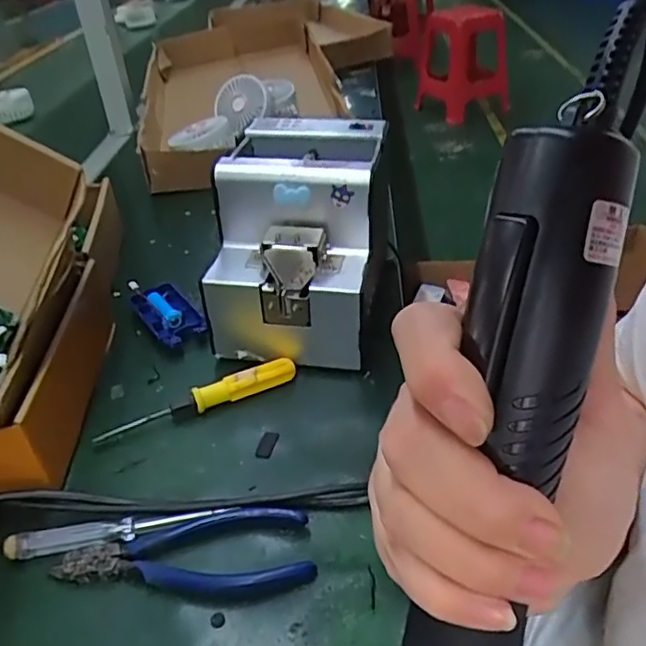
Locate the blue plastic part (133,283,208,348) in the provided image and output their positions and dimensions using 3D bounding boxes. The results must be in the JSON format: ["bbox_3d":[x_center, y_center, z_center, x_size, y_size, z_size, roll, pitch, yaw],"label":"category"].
[{"bbox_3d":[-0.143,-0.007,0.560,0.043,0.017,0.084,-25,40,-24],"label":"blue plastic part"}]

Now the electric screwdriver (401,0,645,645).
[{"bbox_3d":[0.058,0.026,0.184,0.035,0.241,0.034,14,8,20],"label":"electric screwdriver"}]

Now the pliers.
[{"bbox_3d":[-0.081,0.135,0.361,0.147,0.013,0.052,-5,36,1],"label":"pliers"}]

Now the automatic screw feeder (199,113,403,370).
[{"bbox_3d":[-0.012,-0.072,0.526,0.140,0.150,0.176,1,37,9],"label":"automatic screw feeder"}]

